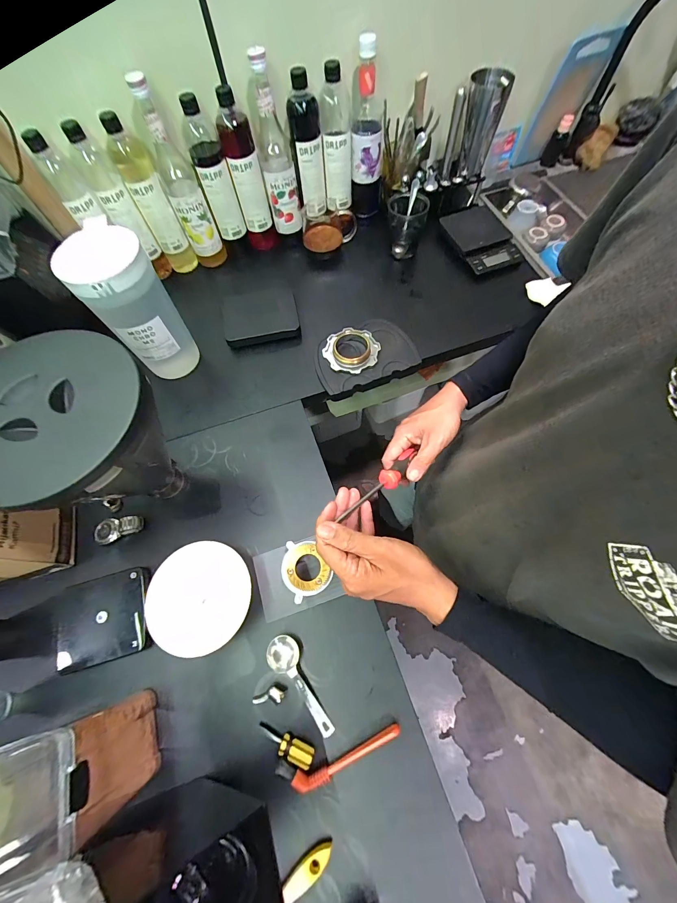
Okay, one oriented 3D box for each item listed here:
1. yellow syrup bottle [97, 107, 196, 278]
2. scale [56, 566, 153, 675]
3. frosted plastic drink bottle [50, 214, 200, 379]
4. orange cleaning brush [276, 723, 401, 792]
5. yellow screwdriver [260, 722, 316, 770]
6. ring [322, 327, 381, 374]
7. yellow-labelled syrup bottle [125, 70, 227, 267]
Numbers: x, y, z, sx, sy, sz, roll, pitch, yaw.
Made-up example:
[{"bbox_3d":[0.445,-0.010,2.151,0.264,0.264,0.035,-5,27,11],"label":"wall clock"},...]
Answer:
[{"bbox_3d":[-0.366,-0.492,0.638,0.061,0.274,0.059,-27,67,-9],"label":"yellow syrup bottle"},{"bbox_3d":[-0.344,0.244,0.471,0.132,0.021,0.116,-15,66,-3],"label":"scale"},{"bbox_3d":[-0.342,-0.238,0.556,0.114,0.243,0.127,-37,69,-13],"label":"frosted plastic drink bottle"},{"bbox_3d":[0.003,0.388,0.401,0.159,0.017,0.035,-14,66,-3],"label":"orange cleaning brush"},{"bbox_3d":[-0.068,0.375,0.409,0.078,0.018,0.022,15,68,21],"label":"yellow screwdriver"},{"bbox_3d":[0.027,-0.212,0.653,0.109,0.023,0.108,-1,66,3],"label":"ring"},{"bbox_3d":[-0.300,-0.508,0.625,0.069,0.291,0.063,-23,67,-7],"label":"yellow-labelled syrup bottle"}]

